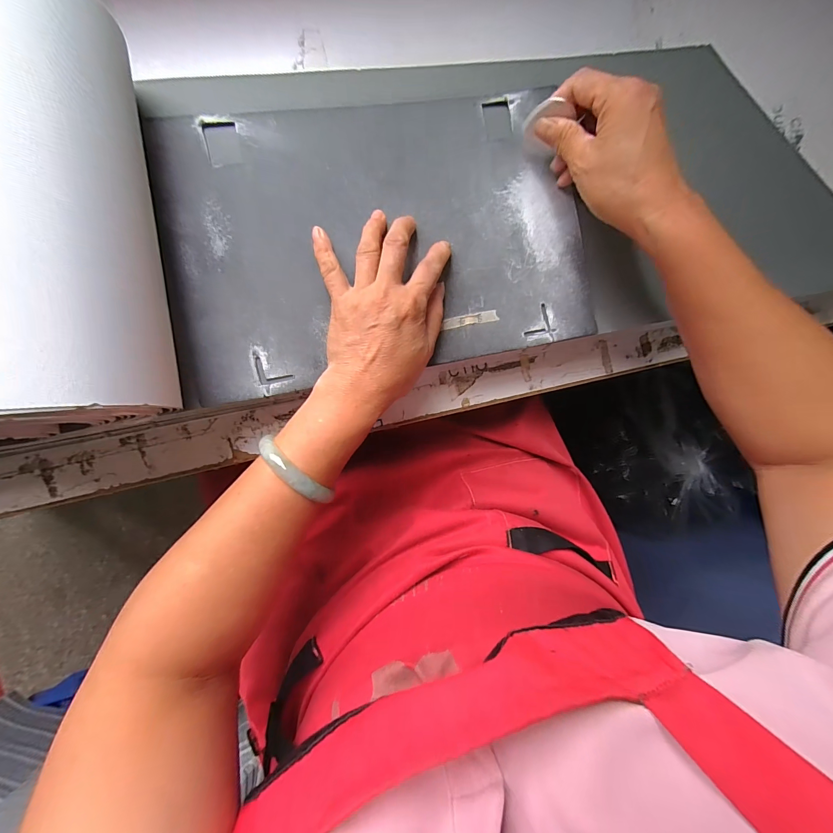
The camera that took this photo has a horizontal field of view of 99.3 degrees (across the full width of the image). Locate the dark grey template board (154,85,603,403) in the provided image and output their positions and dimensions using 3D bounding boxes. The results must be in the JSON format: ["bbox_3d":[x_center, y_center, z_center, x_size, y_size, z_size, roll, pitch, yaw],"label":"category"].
[{"bbox_3d":[-0.025,-0.152,0.304,0.354,0.009,0.220,-12,94,-9],"label":"dark grey template board"}]

